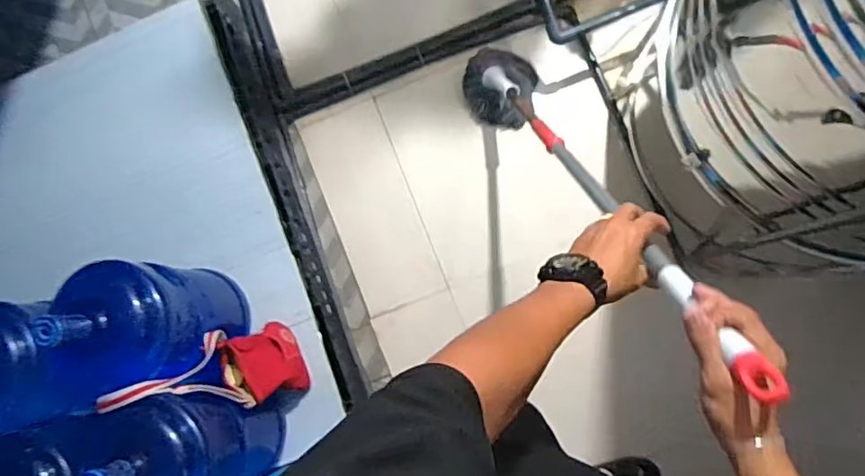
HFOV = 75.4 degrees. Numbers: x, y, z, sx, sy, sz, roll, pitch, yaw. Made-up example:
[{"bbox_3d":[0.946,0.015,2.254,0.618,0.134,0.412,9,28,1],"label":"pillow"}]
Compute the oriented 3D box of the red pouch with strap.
[{"bbox_3d":[-0.446,0.283,1.175,0.101,0.434,0.170,-21,79,43],"label":"red pouch with strap"}]

